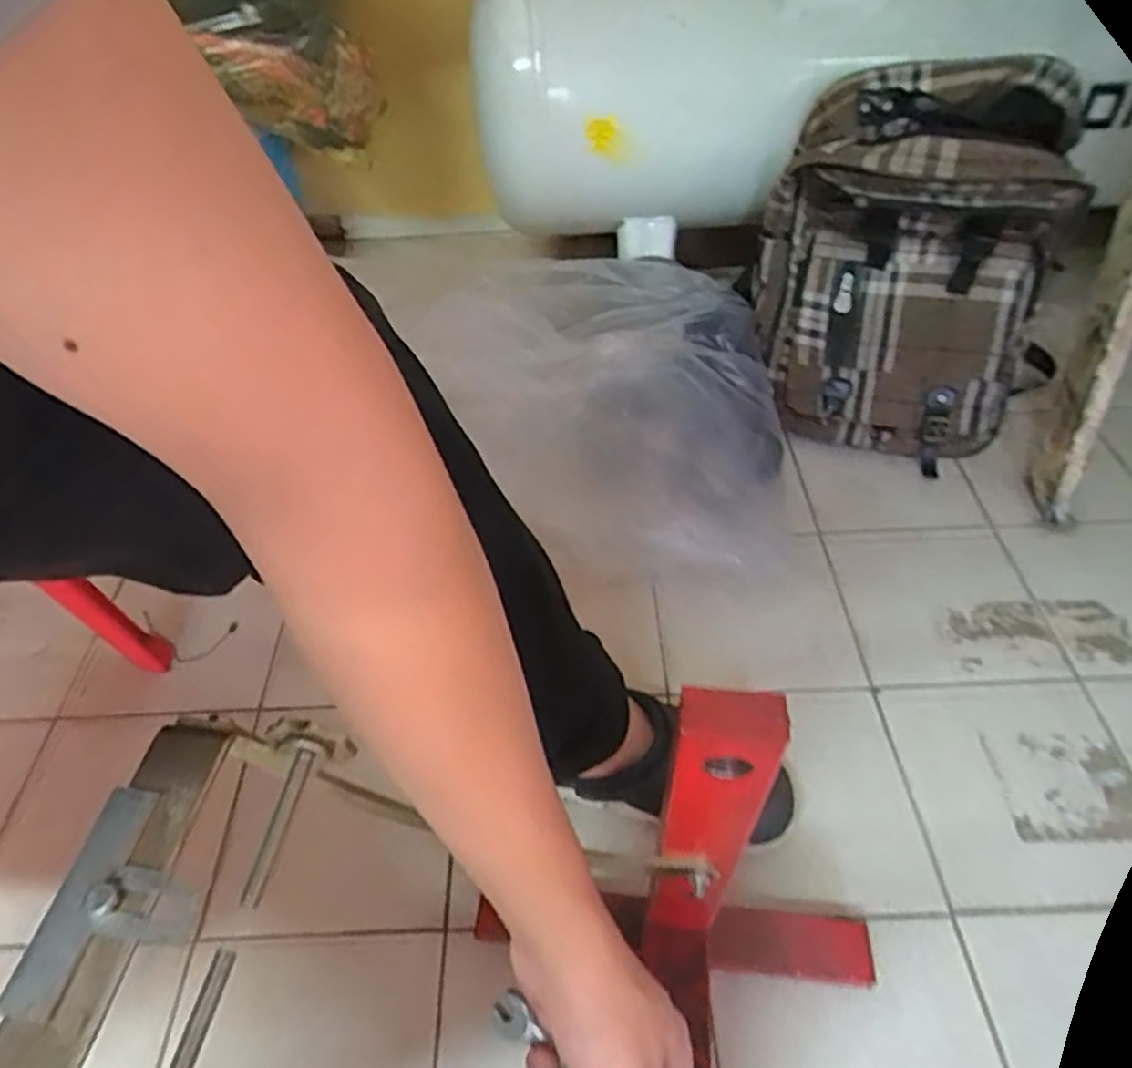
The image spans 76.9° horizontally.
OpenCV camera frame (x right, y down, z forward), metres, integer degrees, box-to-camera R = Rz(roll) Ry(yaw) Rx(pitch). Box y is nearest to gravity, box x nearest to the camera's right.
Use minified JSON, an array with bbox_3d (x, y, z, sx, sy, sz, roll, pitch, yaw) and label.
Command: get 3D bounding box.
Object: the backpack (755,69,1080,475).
[{"bbox_3d":[0.370,-0.290,0.807,0.309,0.372,0.238,26,55,22],"label":"backpack"}]

